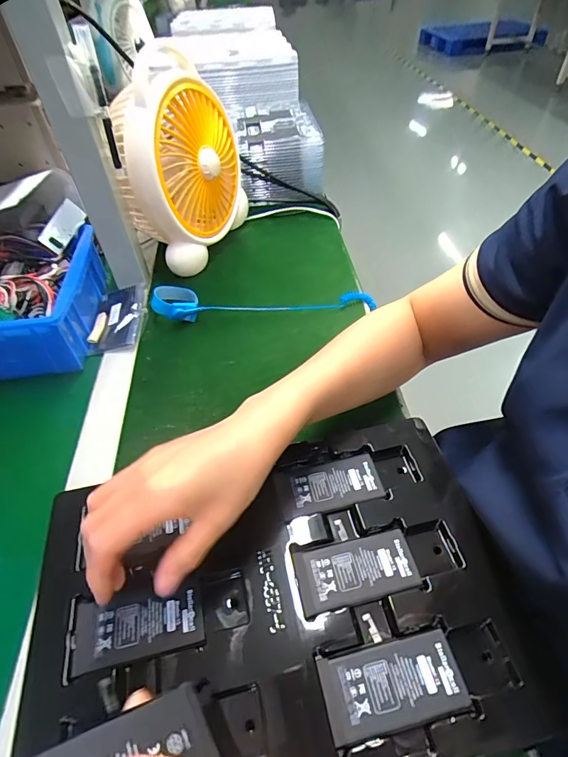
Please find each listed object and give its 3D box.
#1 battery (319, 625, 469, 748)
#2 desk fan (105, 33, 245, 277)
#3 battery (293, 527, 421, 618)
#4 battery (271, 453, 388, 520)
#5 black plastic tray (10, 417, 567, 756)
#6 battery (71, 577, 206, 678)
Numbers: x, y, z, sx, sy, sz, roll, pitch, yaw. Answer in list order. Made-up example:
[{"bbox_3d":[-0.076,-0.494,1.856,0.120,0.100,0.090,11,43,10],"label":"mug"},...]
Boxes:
[{"bbox_3d":[0.068,0.190,0.257,0.086,0.004,0.043,-11,48,-6],"label":"battery"},{"bbox_3d":[-0.140,-0.300,0.581,0.100,0.236,0.214,6,48,9],"label":"desk fan"},{"bbox_3d":[0.053,0.141,0.303,0.087,0.004,0.043,-12,48,-7],"label":"battery"},{"bbox_3d":[0.038,0.089,0.349,0.086,0.004,0.042,-12,48,-7],"label":"battery"},{"bbox_3d":[-0.010,0.152,0.301,0.325,0.020,0.220,-9,47,-5],"label":"black plastic tray"},{"bbox_3d":[-0.100,0.169,0.285,0.087,0.004,0.043,-12,48,-7],"label":"battery"}]

